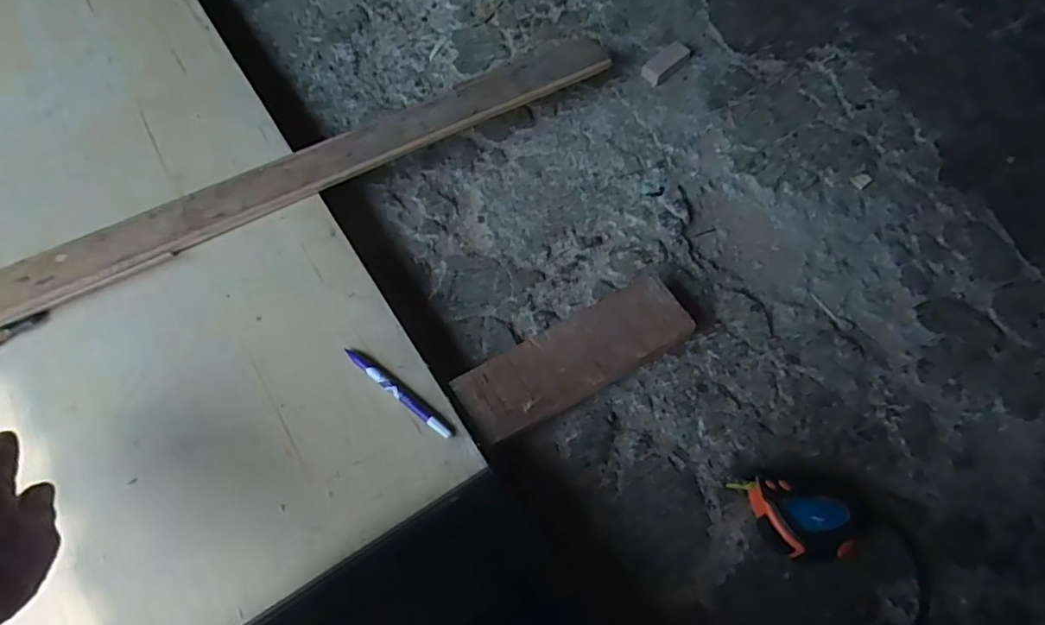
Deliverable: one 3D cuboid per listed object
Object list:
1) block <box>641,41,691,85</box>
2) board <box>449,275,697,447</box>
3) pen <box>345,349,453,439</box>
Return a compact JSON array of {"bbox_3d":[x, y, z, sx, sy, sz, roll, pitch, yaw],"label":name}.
[{"bbox_3d":[0.192,-0.337,0.802,0.032,0.010,0.086,41,66,18],"label":"block"},{"bbox_3d":[0.054,0.049,0.593,0.245,0.038,0.079,-27,66,-17],"label":"board"},{"bbox_3d":[-0.113,0.072,0.539,0.126,0.008,0.010,36,65,16],"label":"pen"}]

